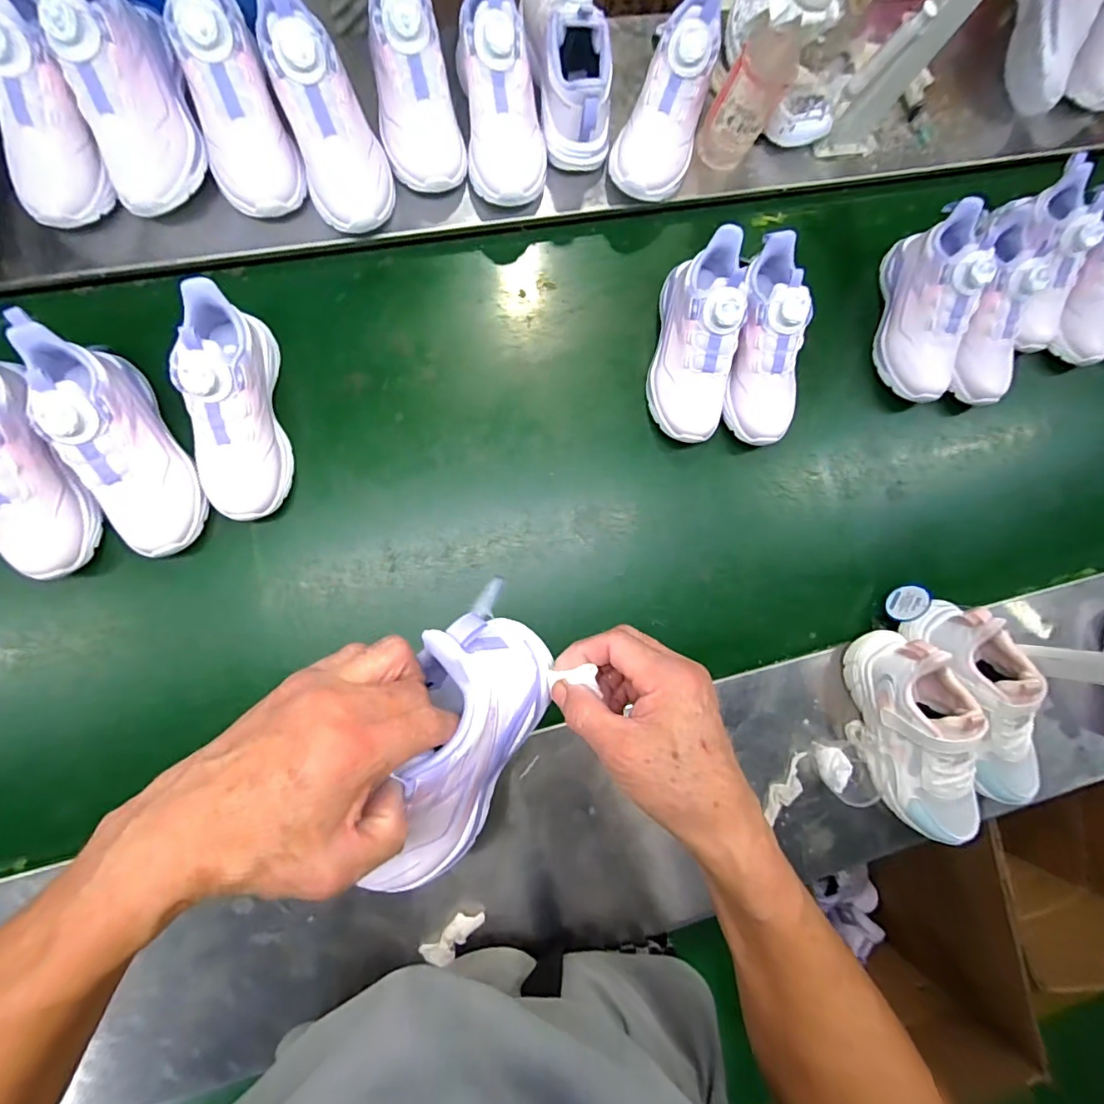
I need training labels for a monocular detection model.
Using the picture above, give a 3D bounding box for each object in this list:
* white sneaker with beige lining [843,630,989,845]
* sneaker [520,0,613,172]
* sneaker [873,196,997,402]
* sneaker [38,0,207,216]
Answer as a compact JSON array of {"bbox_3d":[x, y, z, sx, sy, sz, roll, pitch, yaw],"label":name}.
[{"bbox_3d":[0.395,0.199,0.549,0.099,0.109,0.220,-2,88,-7],"label":"white sneaker with beige lining"},{"bbox_3d":[0.012,-0.537,0.538,0.067,0.100,0.202,-17,90,-7],"label":"sneaker"},{"bbox_3d":[0.471,-0.303,0.631,0.082,0.110,0.214,2,100,-8],"label":"sneaker"},{"bbox_3d":[-0.394,-0.431,0.475,0.084,0.091,0.204,-11,108,-8],"label":"sneaker"}]

